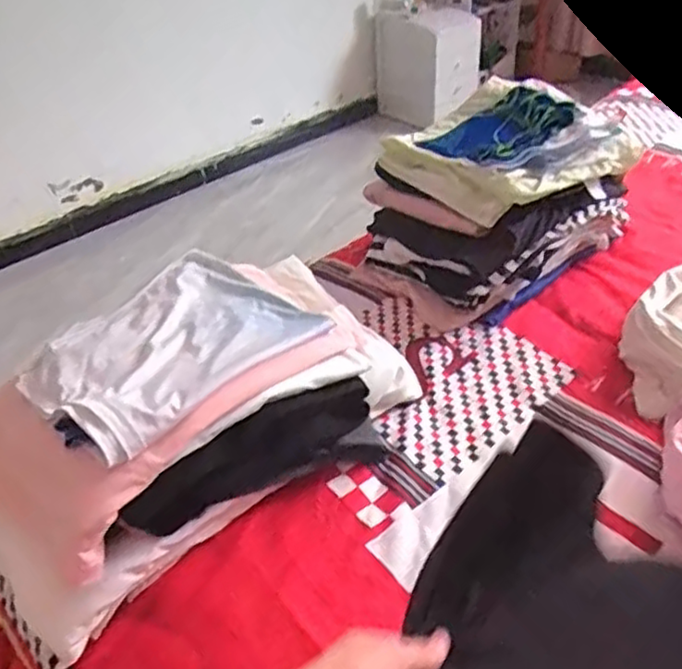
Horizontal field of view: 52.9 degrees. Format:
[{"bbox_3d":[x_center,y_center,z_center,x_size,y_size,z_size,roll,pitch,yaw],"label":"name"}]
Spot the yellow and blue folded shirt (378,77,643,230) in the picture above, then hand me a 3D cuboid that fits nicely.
[{"bbox_3d":[0.248,-0.297,1.069,0.291,0.079,0.295,-24,42,-24],"label":"yellow and blue folded shirt"}]

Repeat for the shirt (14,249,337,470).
[{"bbox_3d":[-0.190,0.005,0.755,0.226,0.046,0.294,25,46,33],"label":"shirt"}]

